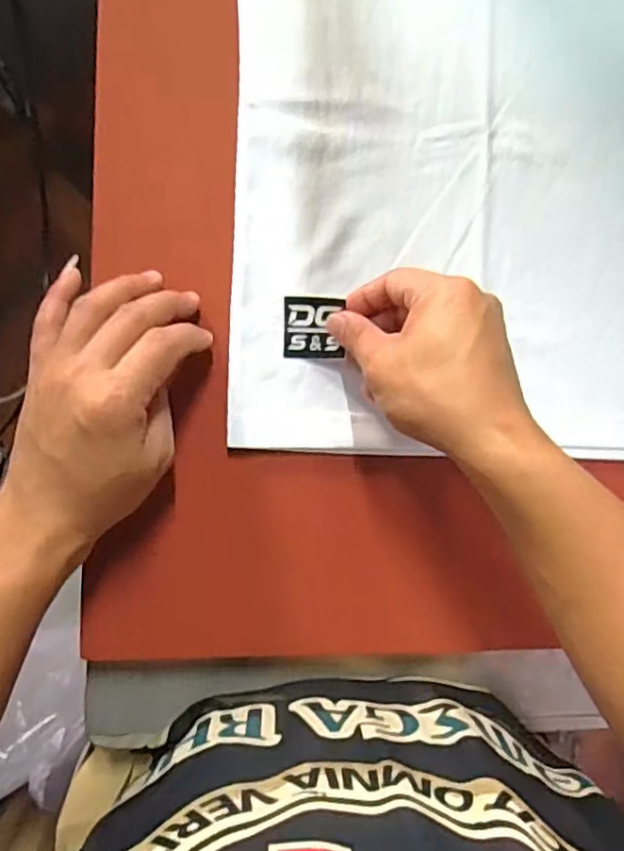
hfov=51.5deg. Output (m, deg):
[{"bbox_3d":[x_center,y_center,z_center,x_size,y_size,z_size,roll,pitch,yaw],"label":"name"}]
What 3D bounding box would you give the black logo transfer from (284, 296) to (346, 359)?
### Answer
[{"bbox_3d":[0.000,-0.059,0.392,0.033,0.004,0.036,2,99,6],"label":"black logo transfer"}]

